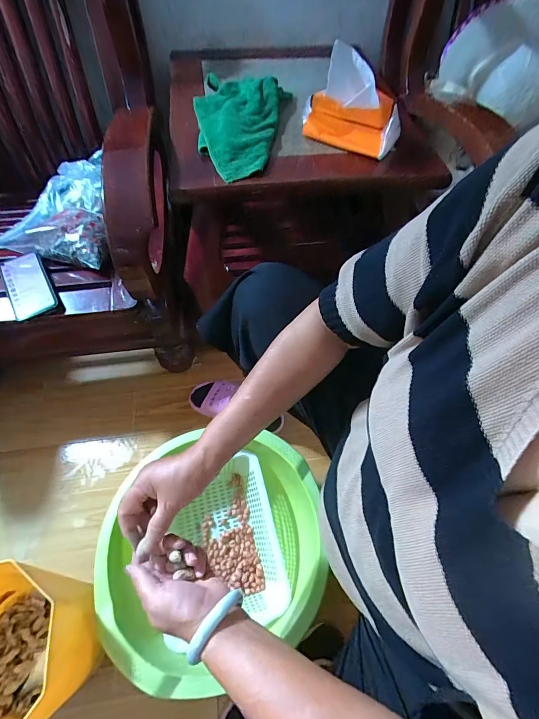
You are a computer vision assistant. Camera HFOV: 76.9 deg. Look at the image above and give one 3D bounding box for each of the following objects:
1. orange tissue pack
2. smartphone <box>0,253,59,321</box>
[{"bbox_3d":[0.141,-0.421,0.563,0.160,0.133,0.048,9,57,3],"label":"orange tissue pack"},{"bbox_3d":[-0.477,-0.149,0.669,0.079,0.013,0.174,-31,66,-8],"label":"smartphone"}]

